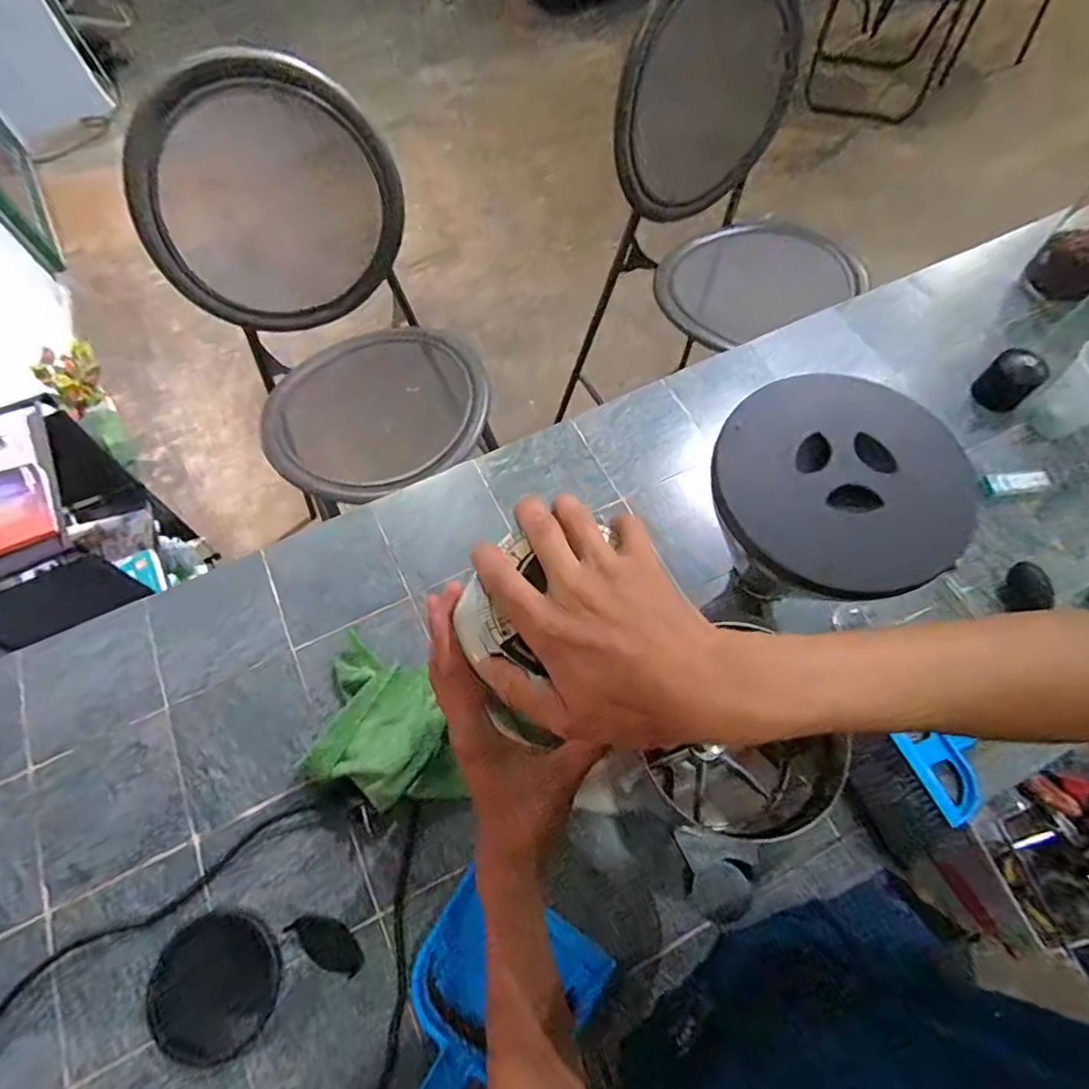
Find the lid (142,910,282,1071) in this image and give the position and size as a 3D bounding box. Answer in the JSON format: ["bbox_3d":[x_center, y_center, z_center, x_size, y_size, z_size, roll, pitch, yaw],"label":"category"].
[{"bbox_3d":[-0.305,0.407,0.544,0.118,0.011,0.114,-1,64,2],"label":"lid"}]

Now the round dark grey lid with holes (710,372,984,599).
[{"bbox_3d":[0.243,-0.053,0.475,0.204,0.035,0.186,-1,64,2],"label":"round dark grey lid with holes"}]

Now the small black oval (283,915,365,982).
[{"bbox_3d":[-0.207,0.380,0.562,0.077,0.008,0.034,28,69,15],"label":"small black oval"}]

